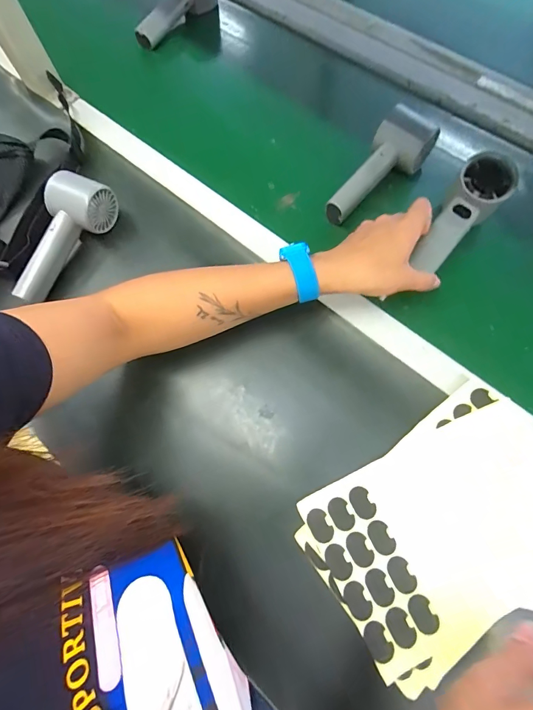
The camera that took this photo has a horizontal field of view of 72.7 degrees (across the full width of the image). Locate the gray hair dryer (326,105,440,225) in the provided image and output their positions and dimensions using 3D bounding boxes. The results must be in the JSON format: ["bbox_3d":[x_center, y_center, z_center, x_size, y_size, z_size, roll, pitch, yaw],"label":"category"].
[{"bbox_3d":[0.129,-0.216,0.422,0.164,0.066,0.053,-43,74,1],"label":"gray hair dryer"}]

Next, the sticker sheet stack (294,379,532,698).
[{"bbox_3d":[0.167,0.151,0.314,0.238,0.023,0.177,-33,73,-9],"label":"sticker sheet stack"}]

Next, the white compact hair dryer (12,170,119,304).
[{"bbox_3d":[-0.243,-0.141,0.428,0.061,0.064,0.153,35,95,13],"label":"white compact hair dryer"}]

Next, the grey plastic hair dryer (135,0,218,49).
[{"bbox_3d":[-0.145,-0.539,0.551,0.051,0.067,0.155,37,76,13],"label":"grey plastic hair dryer"}]

